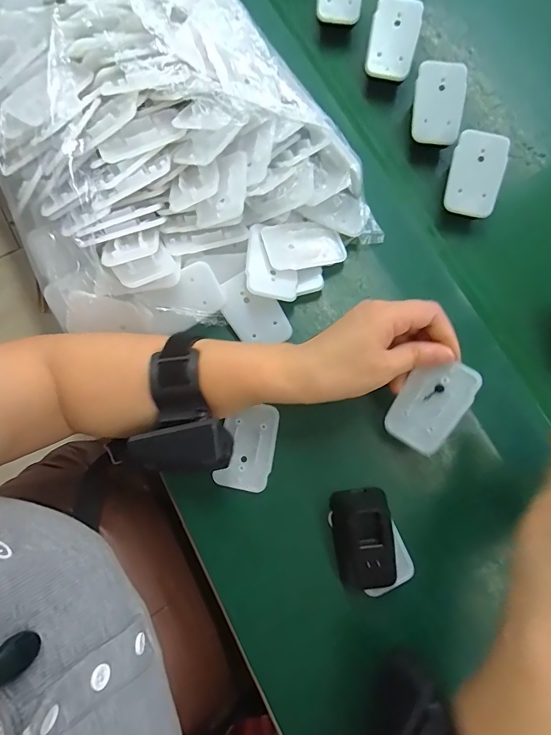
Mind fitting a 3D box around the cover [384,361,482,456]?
[{"bbox_3d":[0.114,0.027,0.299,0.043,0.004,0.070,34,100,19],"label":"cover"}]

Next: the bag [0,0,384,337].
[{"bbox_3d":[-0.099,-0.190,0.333,0.279,0.079,0.333,-27,80,-5],"label":"bag"}]

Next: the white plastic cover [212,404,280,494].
[{"bbox_3d":[-0.022,0.064,0.332,0.042,0.005,0.068,11,79,2],"label":"white plastic cover"}]

